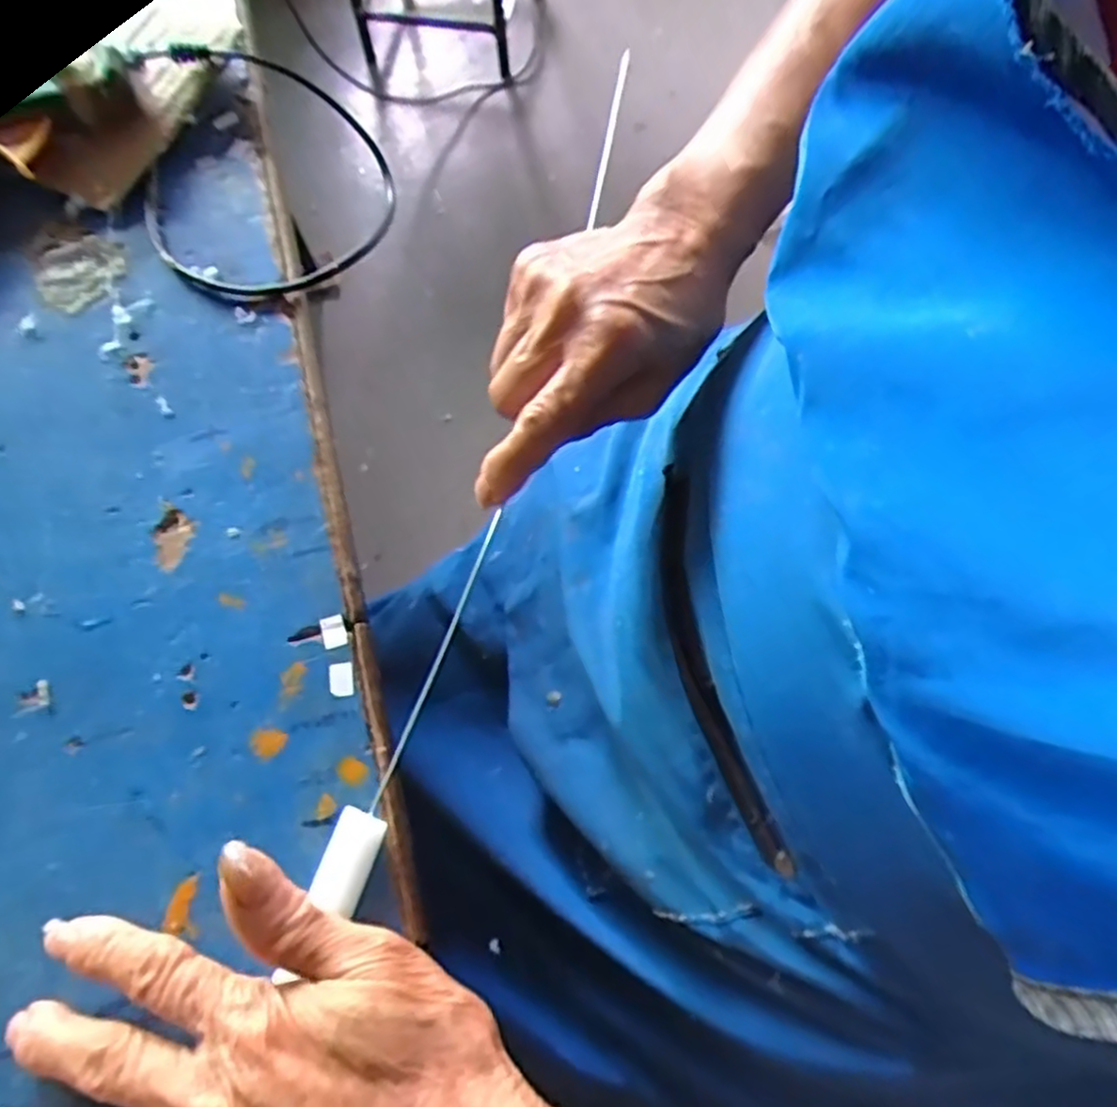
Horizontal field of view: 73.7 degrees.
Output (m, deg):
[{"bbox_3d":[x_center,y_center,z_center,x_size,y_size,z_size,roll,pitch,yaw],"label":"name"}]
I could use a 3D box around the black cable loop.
[{"bbox_3d":[-0.145,-0.186,0.371,0.111,0.015,0.148,-16,72,-3],"label":"black cable loop"}]

